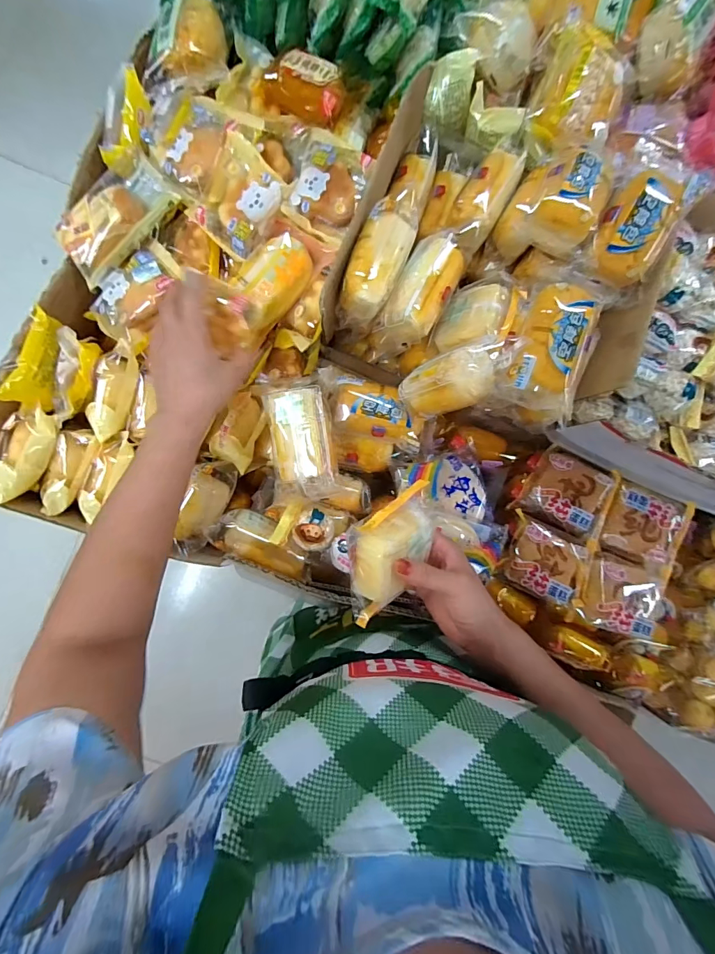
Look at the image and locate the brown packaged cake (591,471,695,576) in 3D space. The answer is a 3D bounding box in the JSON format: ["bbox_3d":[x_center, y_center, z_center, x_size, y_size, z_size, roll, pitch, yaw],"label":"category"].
[{"bbox_3d":[0.350,0.058,0.517,0.101,0.025,0.091,21,85,-5],"label":"brown packaged cake"}]

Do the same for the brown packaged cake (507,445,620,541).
[{"bbox_3d":[0.267,0.019,0.537,0.098,0.045,0.092,25,88,10],"label":"brown packaged cake"}]

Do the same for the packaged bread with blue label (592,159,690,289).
[{"bbox_3d":[0.277,-0.256,0.406,0.064,0.042,0.137,22,85,-5],"label":"packaged bread with blue label"}]

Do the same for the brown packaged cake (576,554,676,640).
[{"bbox_3d":[0.327,0.146,0.505,0.099,0.030,0.084,19,85,-5],"label":"brown packaged cake"}]

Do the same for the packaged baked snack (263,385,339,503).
[{"bbox_3d":[-0.059,-0.036,0.453,0.069,0.026,0.119,-5,87,-7],"label":"packaged baked snack"}]

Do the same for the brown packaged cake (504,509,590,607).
[{"bbox_3d":[0.238,0.102,0.520,0.094,0.033,0.095,15,85,-6],"label":"brown packaged cake"}]

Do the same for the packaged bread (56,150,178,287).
[{"bbox_3d":[-0.277,-0.297,0.473,0.141,0.038,0.077,-44,92,-7],"label":"packaged bread"}]

